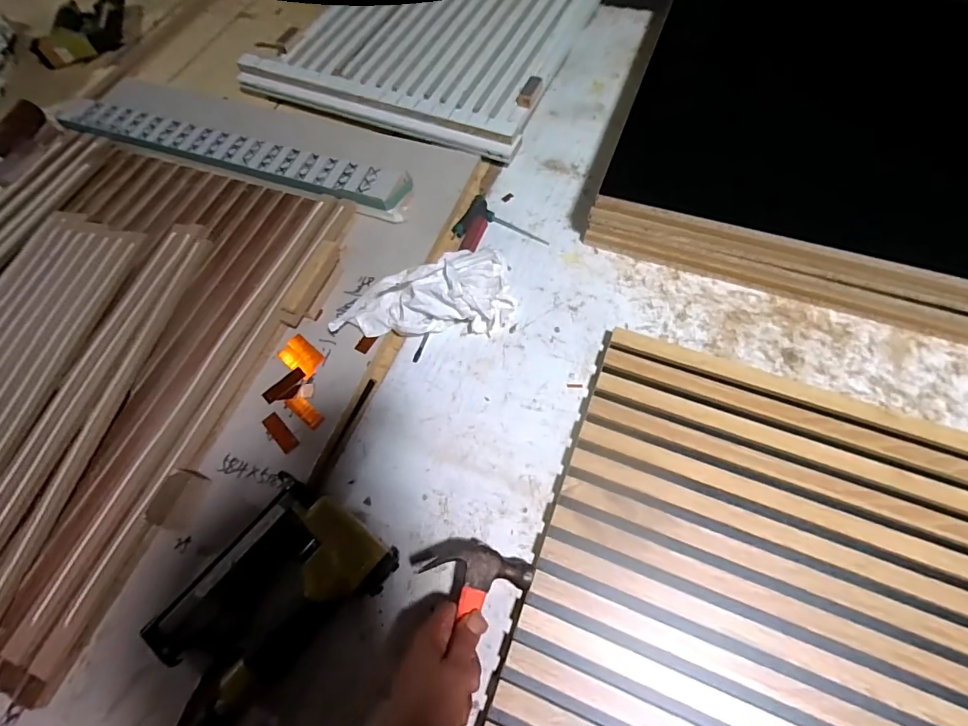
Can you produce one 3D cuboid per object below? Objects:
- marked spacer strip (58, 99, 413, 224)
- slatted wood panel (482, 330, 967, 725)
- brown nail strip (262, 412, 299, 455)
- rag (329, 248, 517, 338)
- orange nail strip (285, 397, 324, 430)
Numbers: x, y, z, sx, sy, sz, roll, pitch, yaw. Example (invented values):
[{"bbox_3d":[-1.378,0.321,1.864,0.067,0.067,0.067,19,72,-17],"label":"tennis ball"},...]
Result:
[{"bbox_3d":[-0.386,-0.317,0.675,0.597,0.028,0.066,19,67,12],"label":"marked spacer strip"},{"bbox_3d":[0.318,0.273,0.376,0.568,0.023,0.513,19,67,12],"label":"slatted wood panel"},{"bbox_3d":[-0.229,0.077,0.508,0.019,0.004,0.052,-41,69,-15],"label":"brown nail strip"},{"bbox_3d":[-0.072,-0.081,0.548,0.217,0.060,0.089,-8,64,-1],"label":"rag"},{"bbox_3d":[-0.206,0.054,0.518,0.052,0.004,0.018,36,72,18],"label":"orange nail strip"}]

